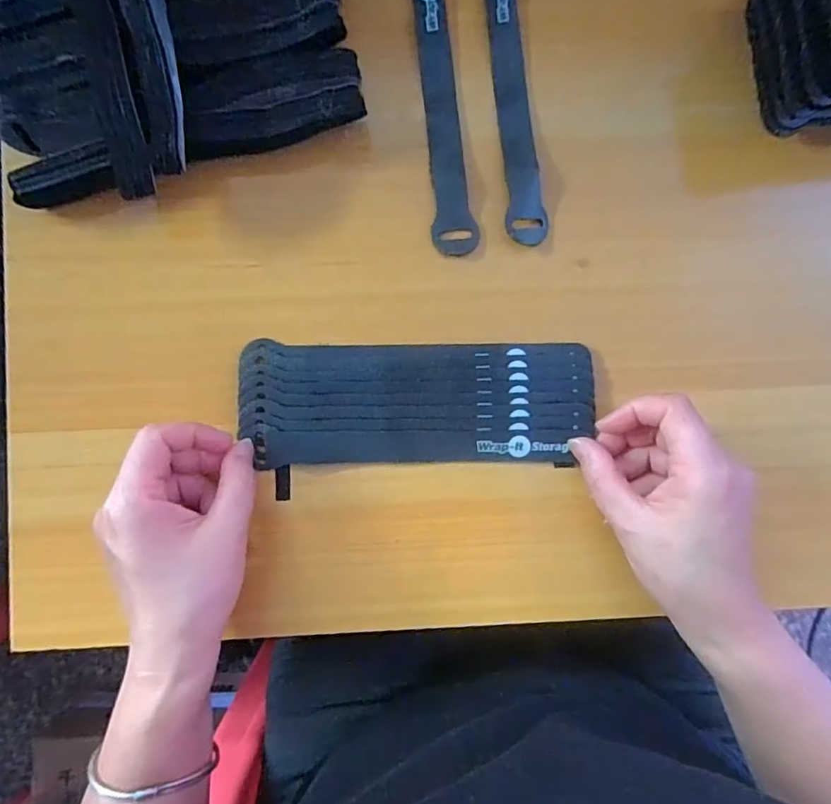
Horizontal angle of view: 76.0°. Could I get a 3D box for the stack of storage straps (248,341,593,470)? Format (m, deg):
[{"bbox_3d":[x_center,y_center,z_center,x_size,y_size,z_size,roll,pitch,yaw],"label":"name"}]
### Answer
[{"bbox_3d":[0.001,0.001,0.306,0.197,0.009,0.068,-1,84,-1],"label":"stack of storage straps"}]

